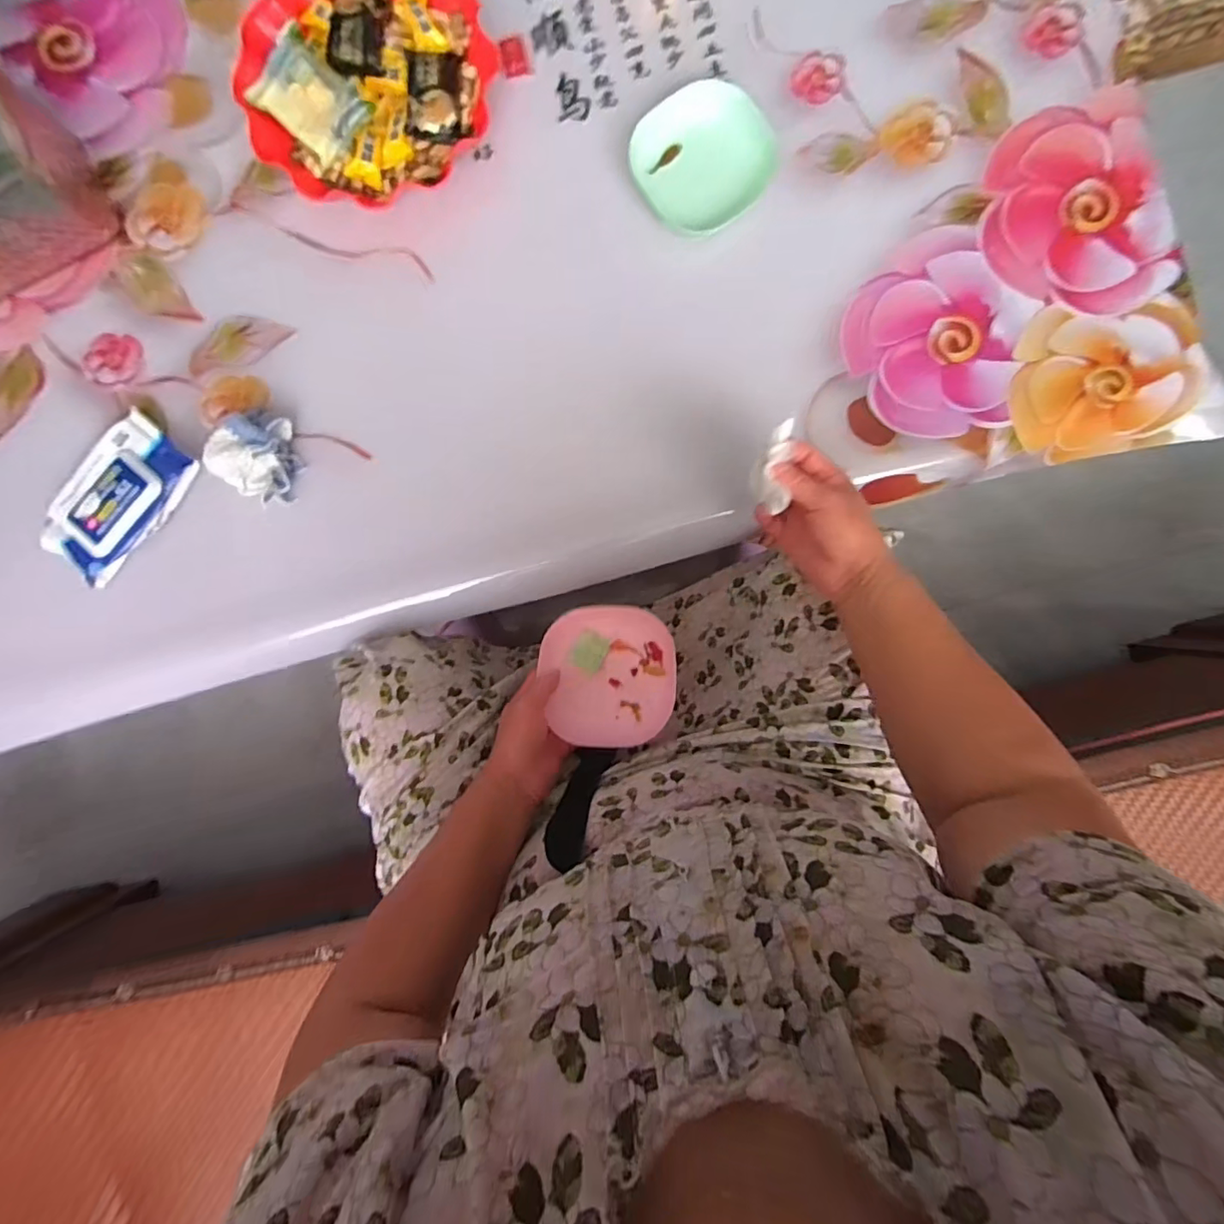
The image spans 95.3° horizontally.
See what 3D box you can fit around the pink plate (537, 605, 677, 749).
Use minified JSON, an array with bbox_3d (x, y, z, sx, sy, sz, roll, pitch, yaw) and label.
[{"bbox_3d":[-0.005,0.058,0.521,0.128,0.023,0.128,-1,80,6],"label":"pink plate"}]

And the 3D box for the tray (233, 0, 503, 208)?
[{"bbox_3d":[-0.231,-0.497,0.527,0.221,0.045,0.233,37,91,1],"label":"tray"}]

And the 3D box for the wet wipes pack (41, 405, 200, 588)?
[{"bbox_3d":[-0.478,-0.108,0.542,0.086,0.028,0.153,40,91,1],"label":"wet wipes pack"}]

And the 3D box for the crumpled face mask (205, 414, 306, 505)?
[{"bbox_3d":[-0.335,-0.149,0.529,0.066,0.048,0.076,22,90,1],"label":"crumpled face mask"}]

